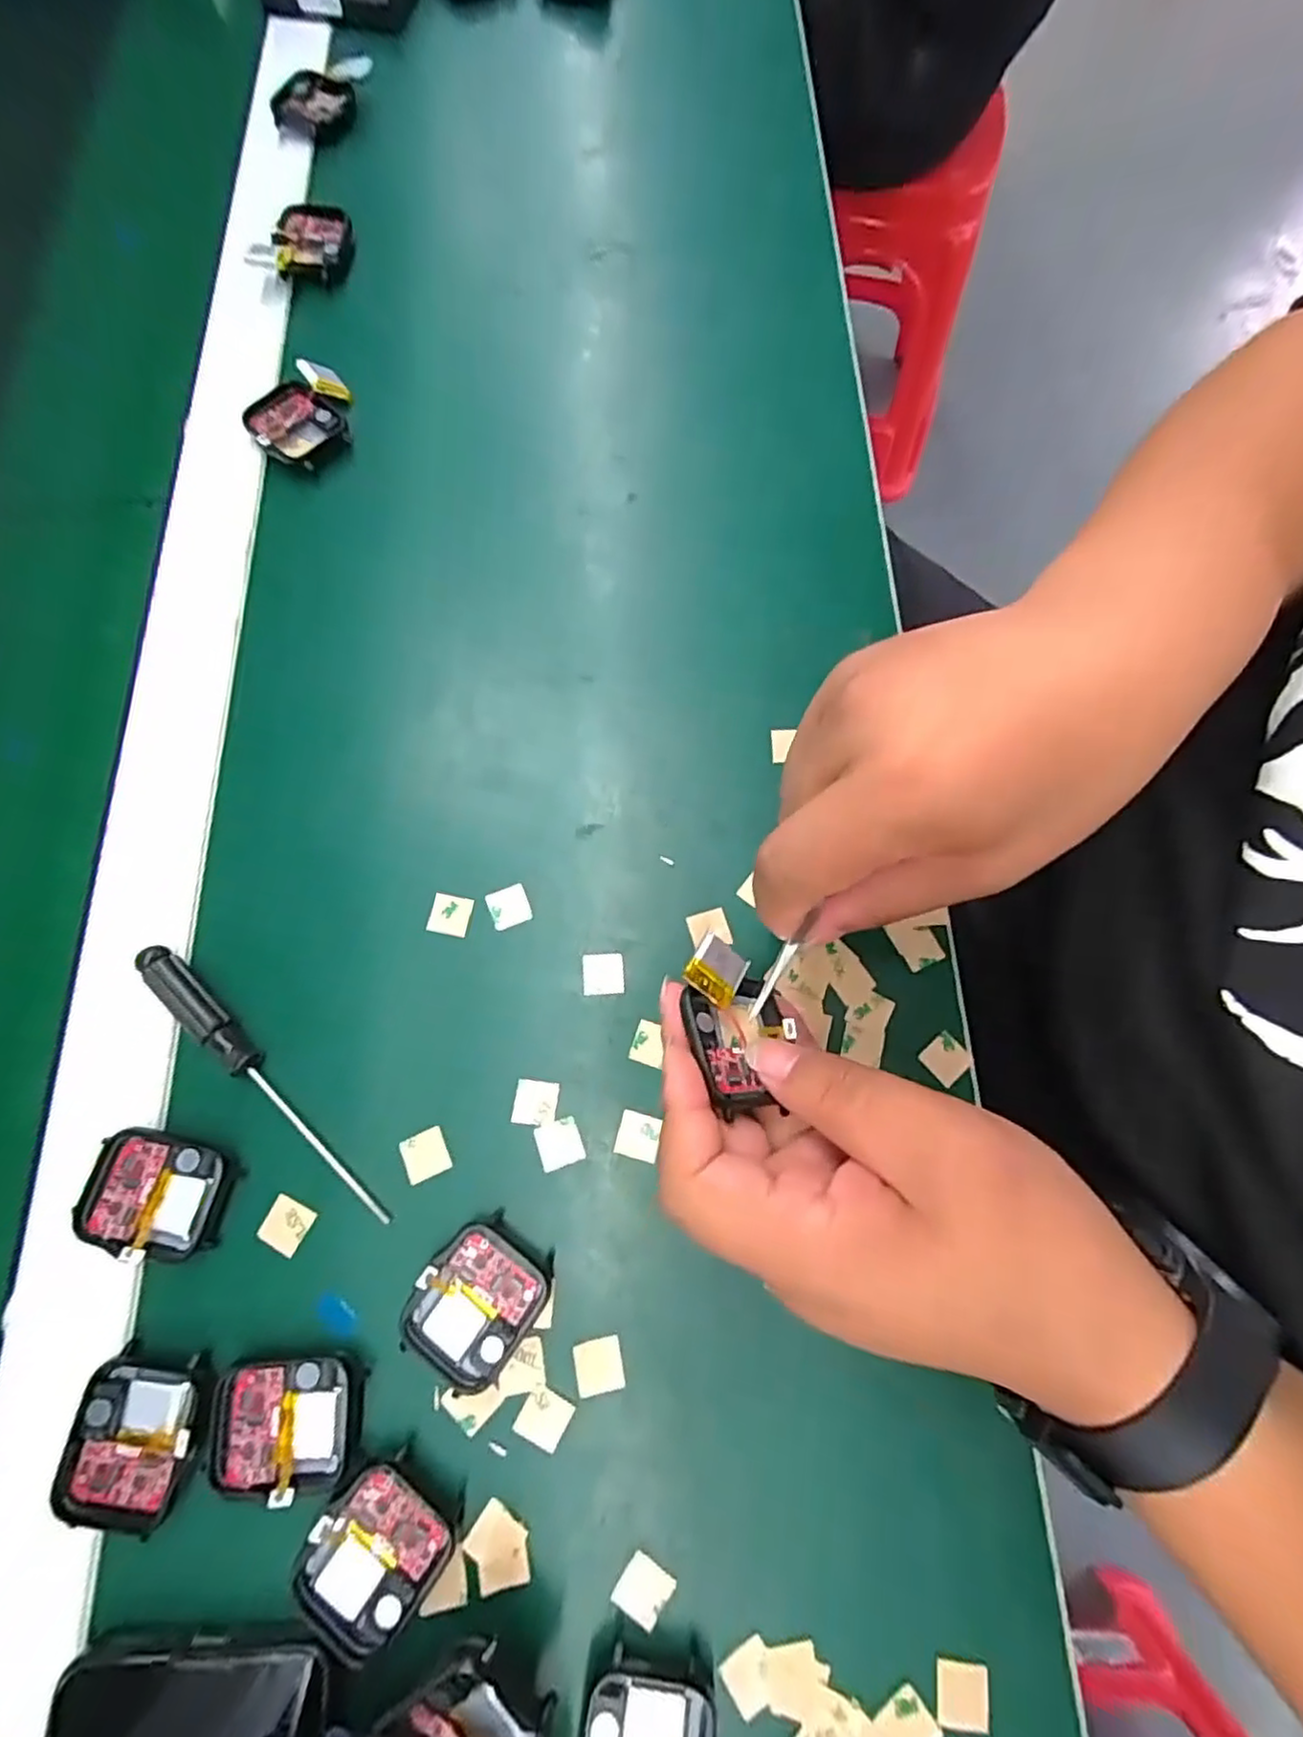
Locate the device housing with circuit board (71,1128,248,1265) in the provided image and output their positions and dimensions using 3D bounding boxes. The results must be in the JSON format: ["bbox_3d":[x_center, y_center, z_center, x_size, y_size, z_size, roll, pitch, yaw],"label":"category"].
[{"bbox_3d":[-0.170,0.112,0.235,0.046,0.007,0.037,16,72,3],"label":"device housing with circuit board"}]

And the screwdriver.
[{"bbox_3d":[-0.140,0.076,0.246,0.131,0.012,0.013,43,75,11],"label":"screwdriver"}]

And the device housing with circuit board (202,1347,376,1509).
[{"bbox_3d":[-0.116,0.175,0.217,0.046,0.006,0.037,3,72,-1],"label":"device housing with circuit board"}]

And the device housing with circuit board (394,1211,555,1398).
[{"bbox_3d":[-0.058,0.145,0.228,0.038,0.010,0.046,35,74,9],"label":"device housing with circuit board"}]

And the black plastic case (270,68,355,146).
[{"bbox_3d":[-0.195,-0.443,0.401,0.043,0.016,0.047,21,74,6],"label":"black plastic case"}]

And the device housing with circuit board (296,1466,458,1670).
[{"bbox_3d":[-0.084,0.208,0.208,0.037,0.009,0.039,41,75,10],"label":"device housing with circuit board"}]

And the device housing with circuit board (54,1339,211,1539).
[{"bbox_3d":[-0.161,0.178,0.214,0.037,0.006,0.044,9,72,0],"label":"device housing with circuit board"}]

